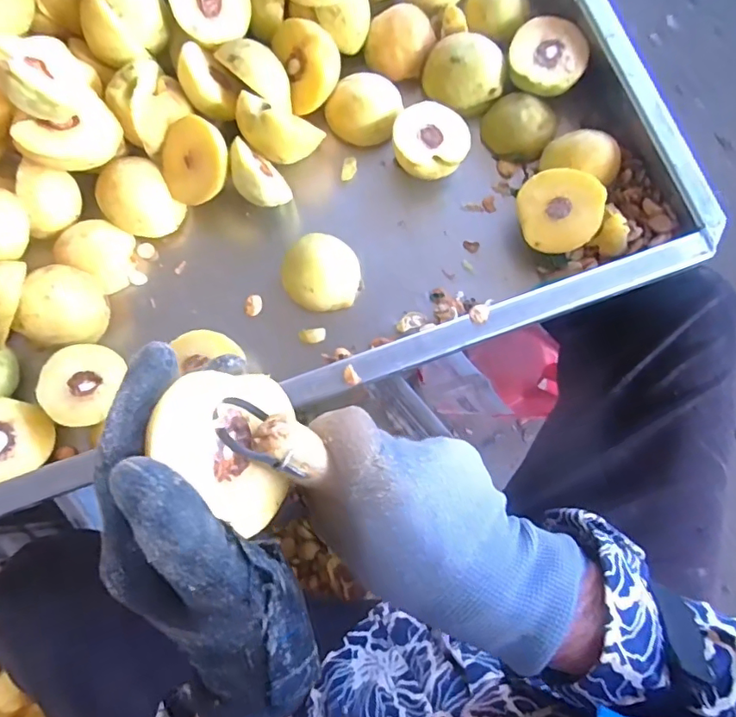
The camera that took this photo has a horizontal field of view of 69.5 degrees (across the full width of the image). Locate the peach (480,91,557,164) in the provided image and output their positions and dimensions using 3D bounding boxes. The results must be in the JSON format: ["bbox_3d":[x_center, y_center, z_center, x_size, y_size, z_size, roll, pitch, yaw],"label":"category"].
[{"bbox_3d":[0.130,-0.201,0.458,0.060,0.027,0.052,22,80,6],"label":"peach"}]

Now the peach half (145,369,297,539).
[{"bbox_3d":[-0.067,0.036,0.226,0.032,0.062,0.060,-5,74,42],"label":"peach half"}]

